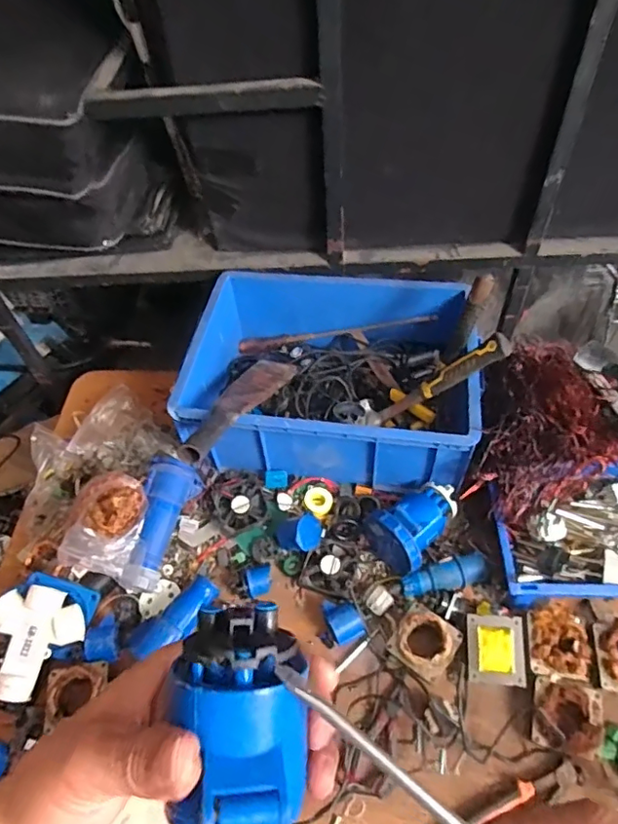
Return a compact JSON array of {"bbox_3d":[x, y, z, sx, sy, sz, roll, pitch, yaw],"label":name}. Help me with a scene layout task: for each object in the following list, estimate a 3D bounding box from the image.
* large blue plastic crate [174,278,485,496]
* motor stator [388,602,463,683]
[{"bbox_3d":[0.036,-0.064,0.986,0.460,0.181,0.380,3,52,6],"label":"large blue plastic crate"},{"bbox_3d":[0.161,0.323,0.765,0.080,0.046,0.079,31,60,25],"label":"motor stator"}]

